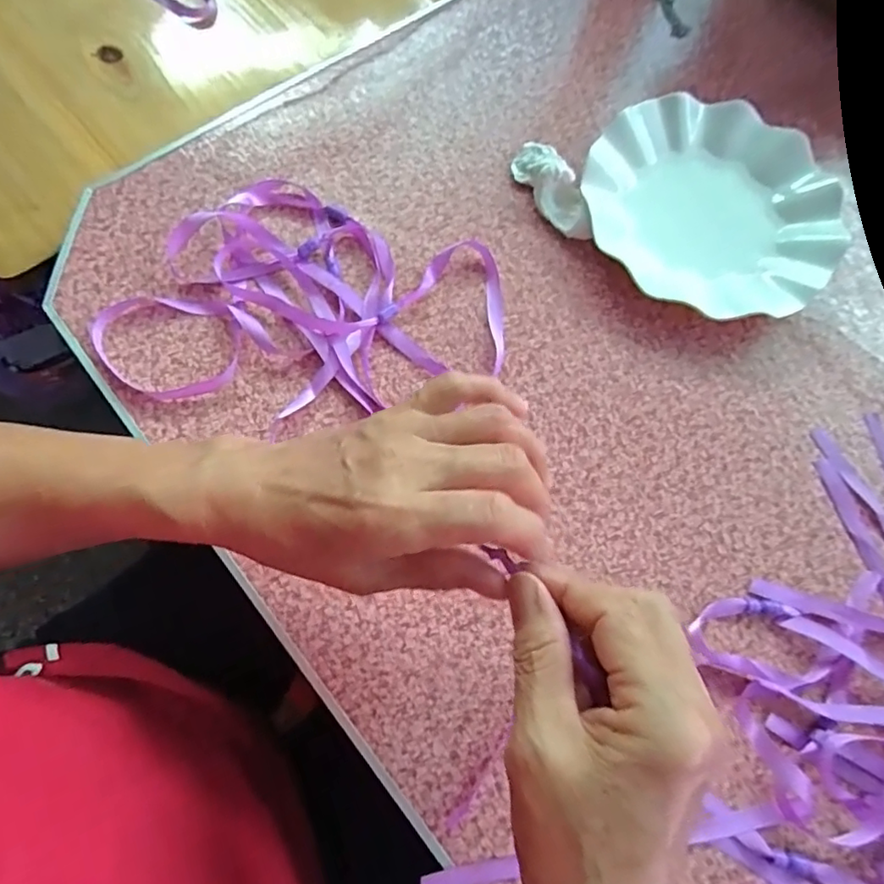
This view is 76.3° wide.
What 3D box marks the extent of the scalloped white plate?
[{"bbox_3d":[0.197,-0.173,0.412,0.180,0.025,0.175,1,73,-3],"label":"scalloped white plate"}]

